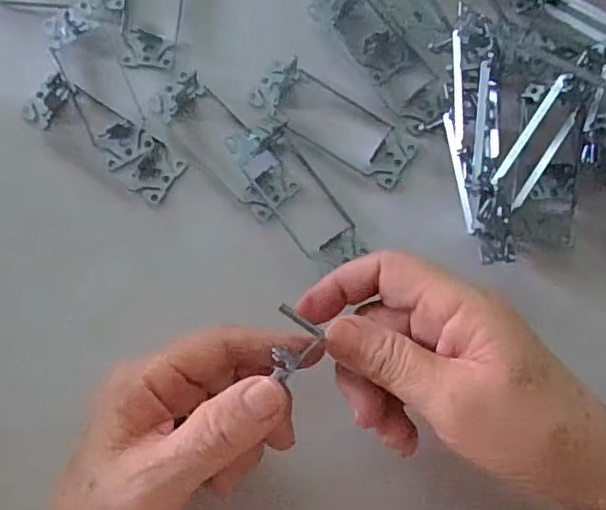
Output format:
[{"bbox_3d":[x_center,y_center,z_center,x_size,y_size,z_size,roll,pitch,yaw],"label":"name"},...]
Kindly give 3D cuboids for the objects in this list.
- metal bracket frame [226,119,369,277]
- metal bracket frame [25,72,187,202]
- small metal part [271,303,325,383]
[{"bbox_3d":[-0.004,-0.036,0.341,0.037,0.010,0.100,-34,83,-4],"label":"metal bracket frame"},{"bbox_3d":[-0.119,-0.071,0.345,0.100,0.013,0.034,34,84,5],"label":"metal bracket frame"},{"bbox_3d":[-0.003,0.041,0.261,0.020,0.011,0.038,9,49,2],"label":"small metal part"}]

